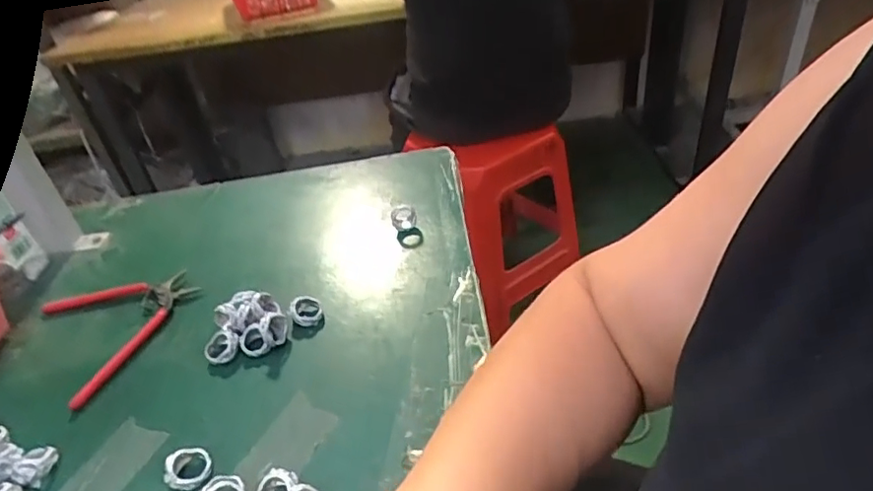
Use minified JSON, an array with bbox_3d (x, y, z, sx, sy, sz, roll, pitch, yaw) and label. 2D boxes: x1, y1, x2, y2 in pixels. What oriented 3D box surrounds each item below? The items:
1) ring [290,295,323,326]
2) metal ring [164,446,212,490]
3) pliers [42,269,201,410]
[{"bbox_3d":[-0.108,0.054,0.458,0.025,0.016,0.026,-6,35,5],"label":"ring"},{"bbox_3d":[-0.160,0.143,0.355,0.025,0.015,0.026,-6,35,5],"label":"metal ring"},{"bbox_3d":[-0.274,0.065,0.492,0.119,0.011,0.141,-28,39,-25],"label":"pliers"}]

